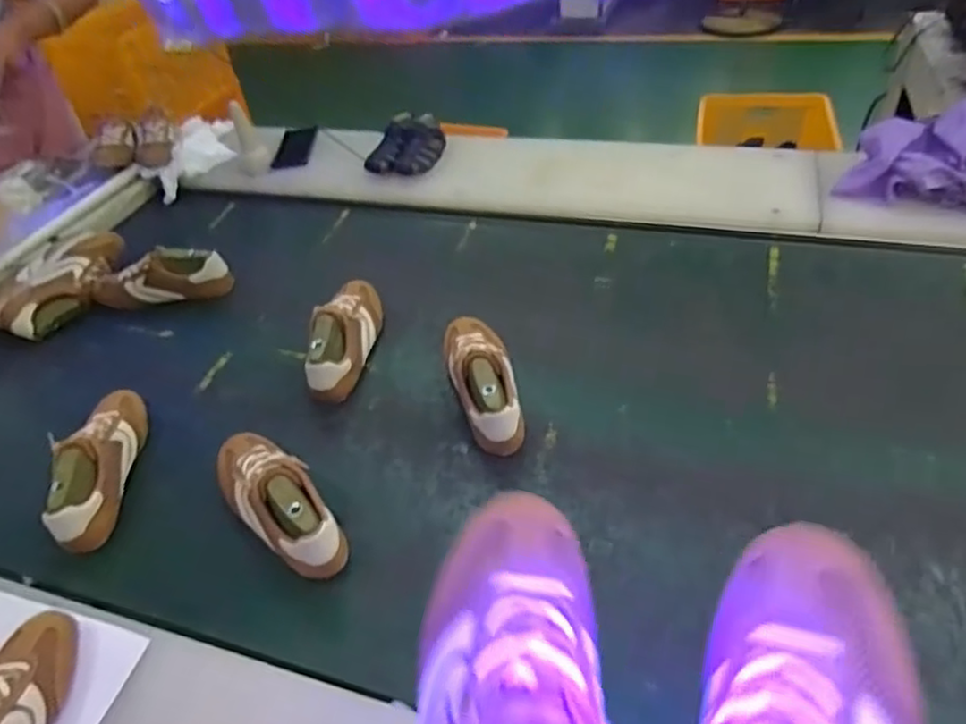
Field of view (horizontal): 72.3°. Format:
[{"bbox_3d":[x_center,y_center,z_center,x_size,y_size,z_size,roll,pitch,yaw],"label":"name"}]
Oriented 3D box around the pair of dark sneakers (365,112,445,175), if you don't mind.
[{"bbox_3d":[-0.145,-0.422,1.300,0.114,0.075,0.164,18,49,25],"label":"pair of dark sneakers"}]

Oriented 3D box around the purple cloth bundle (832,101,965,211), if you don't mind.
[{"bbox_3d":[0.748,-0.331,1.049,0.287,0.113,0.195,18,49,25],"label":"purple cloth bundle"}]

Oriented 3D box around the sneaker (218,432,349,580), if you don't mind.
[{"bbox_3d":[-0.245,0.153,0.770,0.228,0.080,0.081,31,55,34],"label":"sneaker"}]

